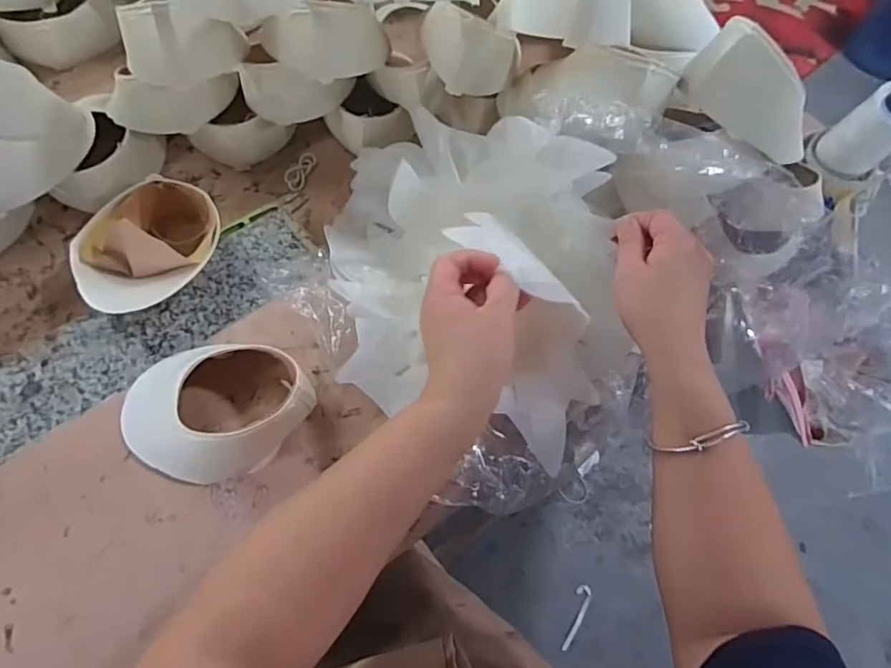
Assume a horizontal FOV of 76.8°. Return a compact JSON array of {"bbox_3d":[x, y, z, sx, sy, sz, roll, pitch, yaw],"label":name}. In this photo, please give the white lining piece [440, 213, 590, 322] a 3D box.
[{"bbox_3d":[0.057,-0.052,0.417,0.117,0.011,0.034,39,67,7],"label":"white lining piece"}]

